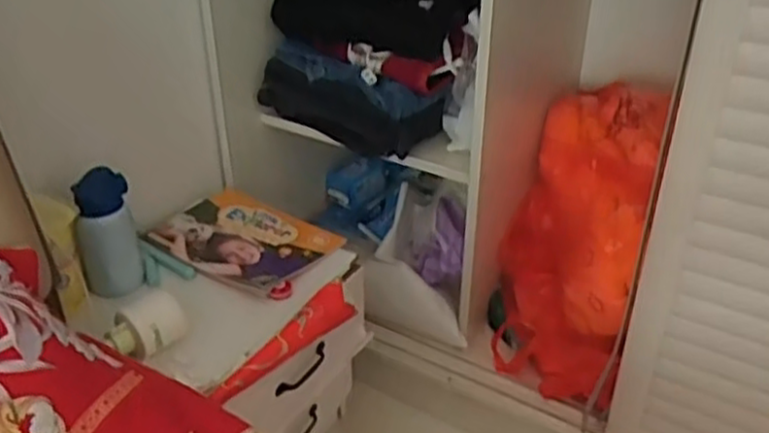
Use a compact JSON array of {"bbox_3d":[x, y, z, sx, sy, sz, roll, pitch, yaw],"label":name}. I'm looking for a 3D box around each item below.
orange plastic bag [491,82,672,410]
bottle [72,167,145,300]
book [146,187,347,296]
[{"bbox_3d":[0.335,0.040,1.355,0.239,0.462,0.368,8,34,12],"label":"orange plastic bag"},{"bbox_3d":[-0.400,0.027,1.086,0.070,0.178,0.084,-6,33,-9],"label":"bottle"},{"bbox_3d":[-0.236,0.032,1.253,0.275,0.028,0.211,21,38,29],"label":"book"}]

